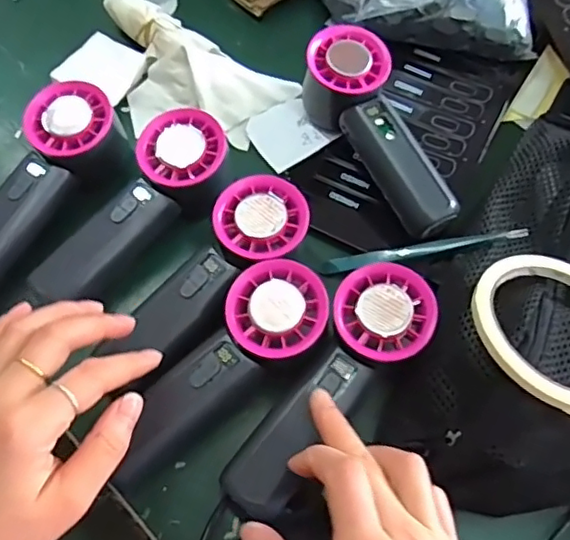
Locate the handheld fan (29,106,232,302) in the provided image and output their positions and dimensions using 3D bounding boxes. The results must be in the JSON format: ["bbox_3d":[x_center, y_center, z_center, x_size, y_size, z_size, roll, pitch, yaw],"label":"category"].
[{"bbox_3d":[-0.093,-0.031,0.392,0.061,0.059,0.156,32,67,13],"label":"handheld fan"}]

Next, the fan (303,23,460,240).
[{"bbox_3d":[0.071,-0.095,0.417,0.059,0.053,0.156,-30,68,-15],"label":"fan"}]

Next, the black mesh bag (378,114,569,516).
[{"bbox_3d":[0.171,0.024,0.351,0.148,0.056,0.258,29,67,12],"label":"black mesh bag"}]

